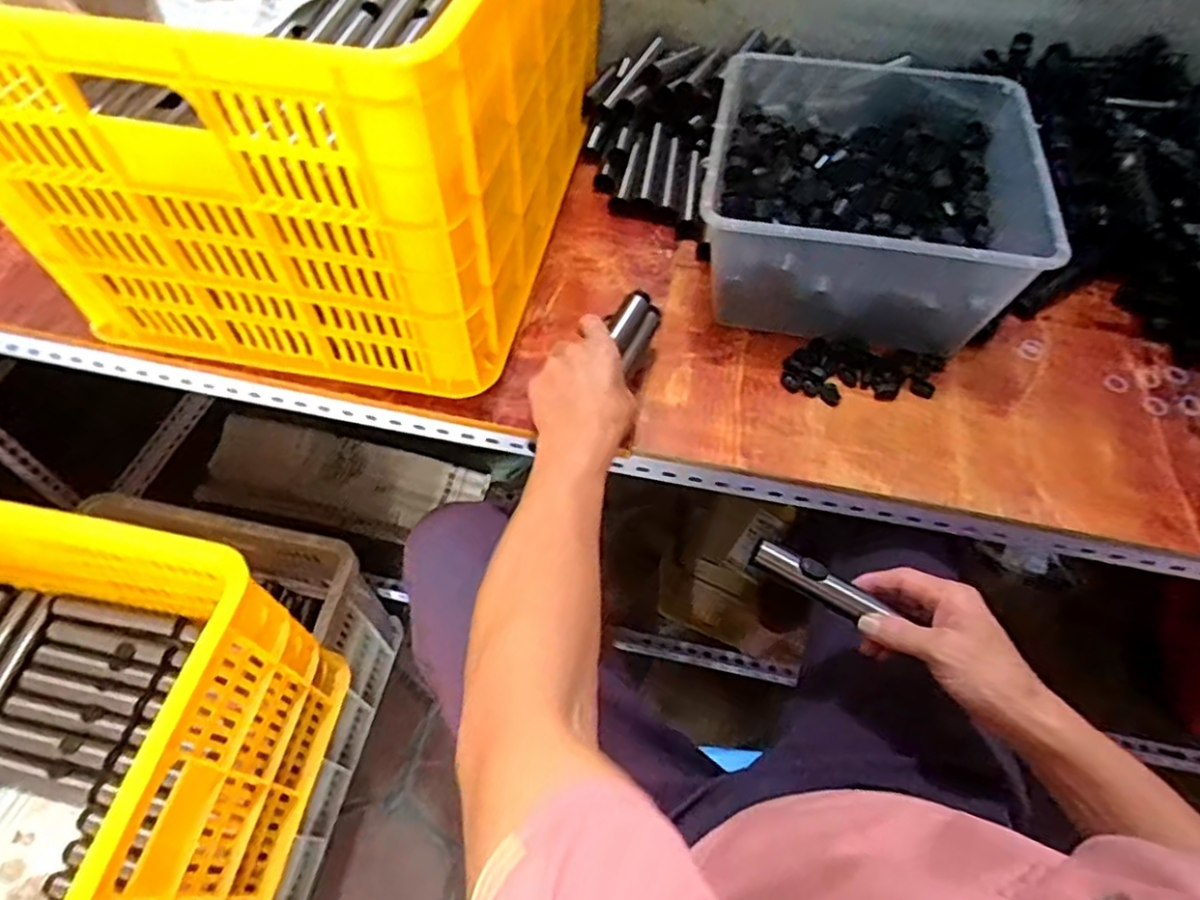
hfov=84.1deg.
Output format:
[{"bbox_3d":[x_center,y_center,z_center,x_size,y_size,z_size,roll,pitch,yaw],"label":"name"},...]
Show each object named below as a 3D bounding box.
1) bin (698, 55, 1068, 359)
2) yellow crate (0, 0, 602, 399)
[{"bbox_3d":[0.264,-0.264,0.686,0.287,0.151,0.333,10,57,6],"label":"bin"},{"bbox_3d":[-0.231,-0.391,0.665,0.389,0.296,0.584,11,57,6],"label":"yellow crate"}]

